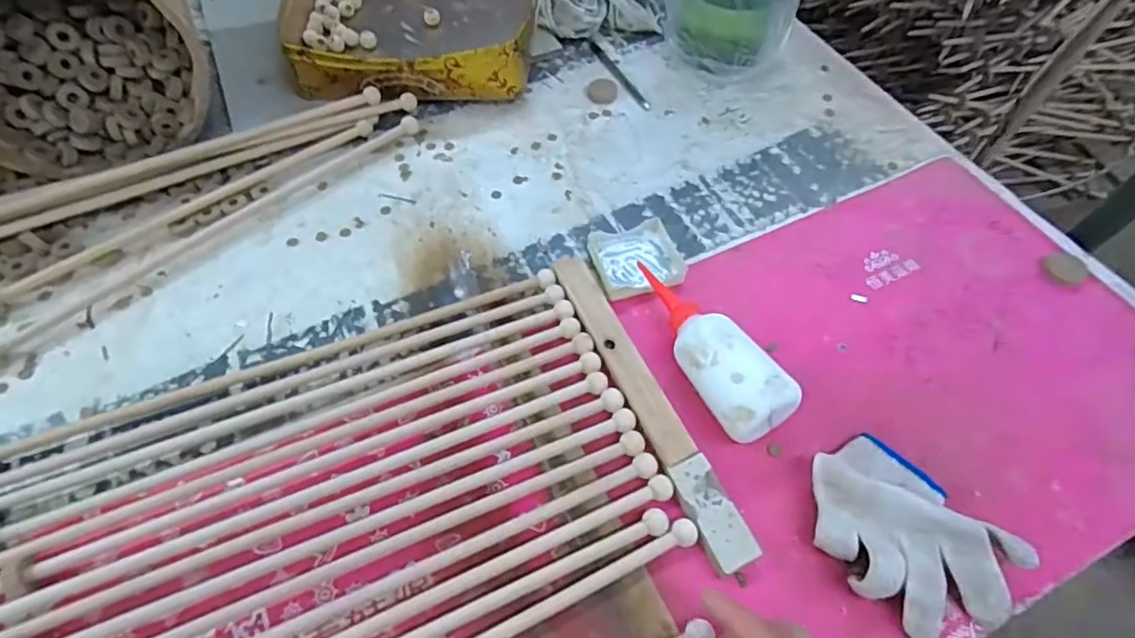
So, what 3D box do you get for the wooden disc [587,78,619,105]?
[{"bbox_3d":[0.042,-0.272,0.698,0.035,0.004,0.047,10,57,6],"label":"wooden disc"}]

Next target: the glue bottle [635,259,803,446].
[{"bbox_3d":[0.103,0.019,0.480,0.056,0.060,0.177,-29,62,-18],"label":"glue bottle"}]

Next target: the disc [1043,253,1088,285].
[{"bbox_3d":[0.466,-0.047,0.549,0.035,0.010,0.034,0,57,-1],"label":"disc"}]

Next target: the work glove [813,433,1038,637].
[{"bbox_3d":[0.235,0.148,0.404,0.100,0.043,0.135,-31,62,-19],"label":"work glove"}]

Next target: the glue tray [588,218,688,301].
[{"bbox_3d":[0.065,-0.058,0.558,0.080,0.013,0.075,-15,58,-10],"label":"glue tray"}]

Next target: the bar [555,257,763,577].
[{"bbox_3d":[0.061,0.060,0.473,0.033,0.016,0.286,-21,59,-14],"label":"bar"}]

